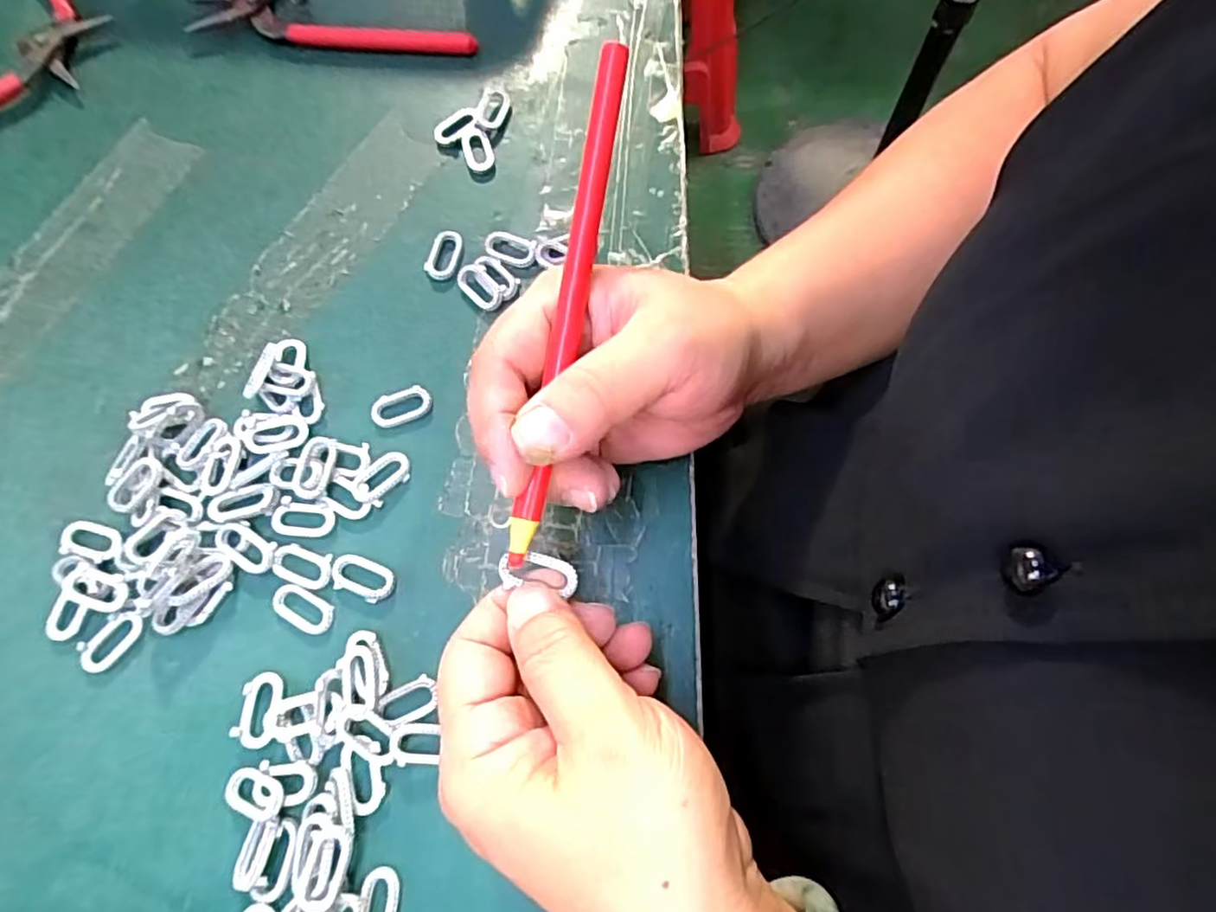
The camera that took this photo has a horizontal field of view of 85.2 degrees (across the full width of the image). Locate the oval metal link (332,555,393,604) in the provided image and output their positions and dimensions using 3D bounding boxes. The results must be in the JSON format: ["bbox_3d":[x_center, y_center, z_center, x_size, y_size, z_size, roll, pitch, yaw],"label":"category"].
[{"bbox_3d":[-0.093,0.046,0.250,0.025,0.004,0.014,18,73,8],"label":"oval metal link"}]

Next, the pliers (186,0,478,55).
[{"bbox_3d":[-0.145,-0.258,0.356,0.149,0.010,0.110,-2,71,2],"label":"pliers"}]

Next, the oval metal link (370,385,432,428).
[{"bbox_3d":[-0.086,-0.021,0.273,0.025,0.004,0.014,-18,71,-4],"label":"oval metal link"}]

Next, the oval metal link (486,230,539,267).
[{"bbox_3d":[-0.044,-0.093,0.297,0.024,0.004,0.015,19,73,9],"label":"oval metal link"}]

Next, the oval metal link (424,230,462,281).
[{"bbox_3d":[-0.074,-0.090,0.297,0.014,0.004,0.024,7,71,5],"label":"oval metal link"}]

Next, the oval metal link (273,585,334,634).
[{"bbox_3d":[-0.115,0.057,0.247,0.025,0.004,0.012,25,74,11],"label":"oval metal link"}]

